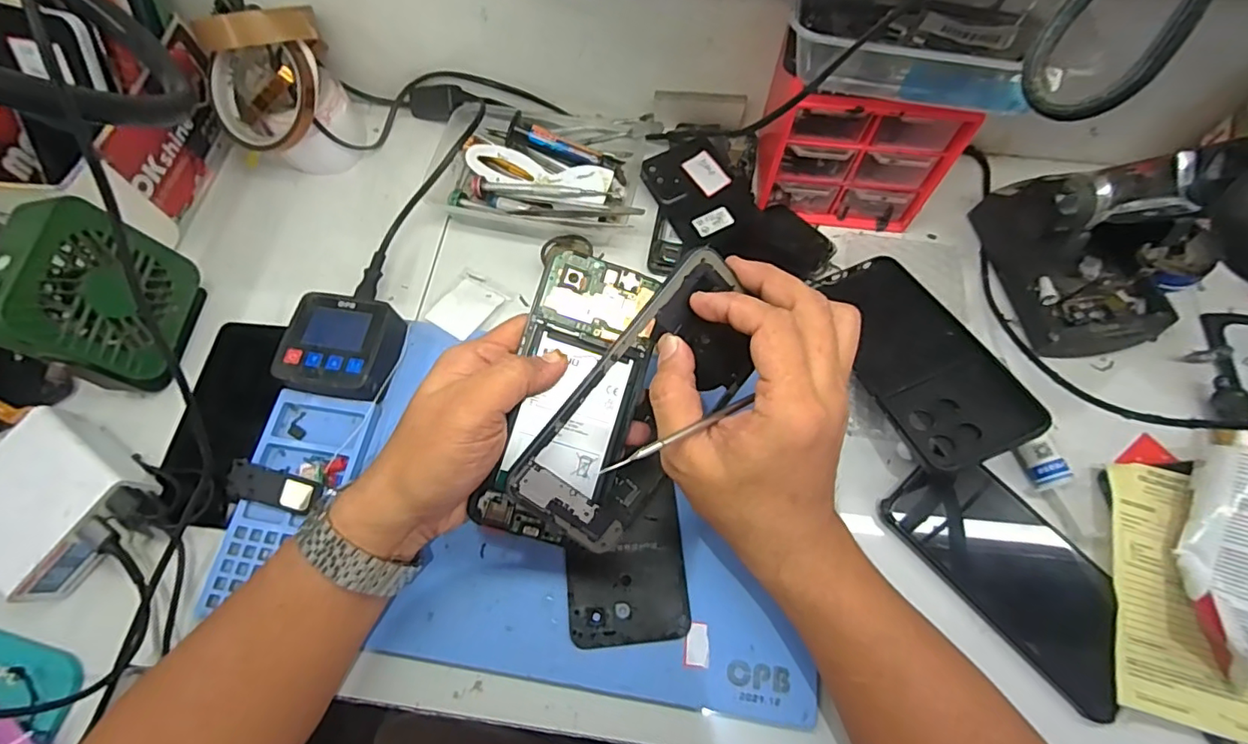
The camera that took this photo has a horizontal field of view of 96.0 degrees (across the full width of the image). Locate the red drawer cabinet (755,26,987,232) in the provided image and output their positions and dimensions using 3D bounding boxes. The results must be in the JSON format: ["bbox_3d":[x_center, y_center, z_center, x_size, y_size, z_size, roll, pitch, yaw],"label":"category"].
[{"bbox_3d":[0.169,-0.188,0.427,0.138,0.112,0.095,3,67,2],"label":"red drawer cabinet"}]

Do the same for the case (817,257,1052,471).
[{"bbox_3d":[0.201,-0.013,0.390,0.080,0.006,0.166,-24,55,0],"label":"case"}]

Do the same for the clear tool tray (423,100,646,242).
[{"bbox_3d":[-0.071,-0.171,0.471,0.168,0.041,0.128,6,68,4],"label":"clear tool tray"}]

